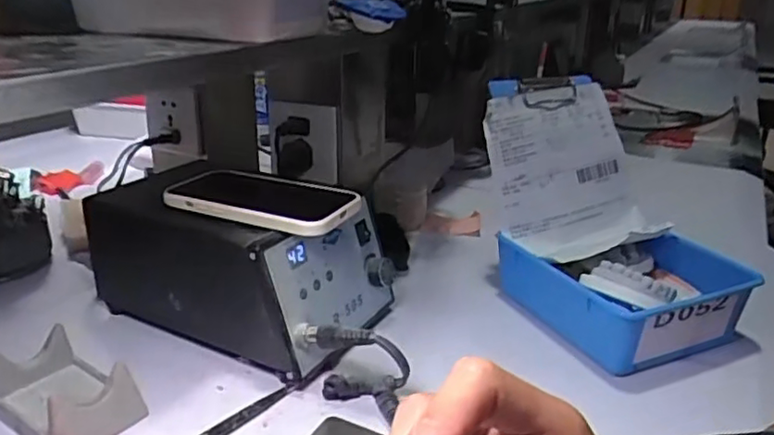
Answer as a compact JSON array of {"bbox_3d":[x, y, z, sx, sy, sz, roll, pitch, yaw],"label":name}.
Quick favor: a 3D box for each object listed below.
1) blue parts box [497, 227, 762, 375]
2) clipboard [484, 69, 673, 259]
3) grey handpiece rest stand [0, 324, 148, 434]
[{"bbox_3d":[0.208,0.058,0.551,0.166,0.071,0.164,-9,24,-25],"label":"blue parts box"},{"bbox_3d":[0.167,-0.050,0.593,0.149,0.171,0.024,-15,-2,-23],"label":"clipboard"},{"bbox_3d":[-0.218,0.117,0.423,0.102,0.036,0.065,16,26,33],"label":"grey handpiece rest stand"}]

